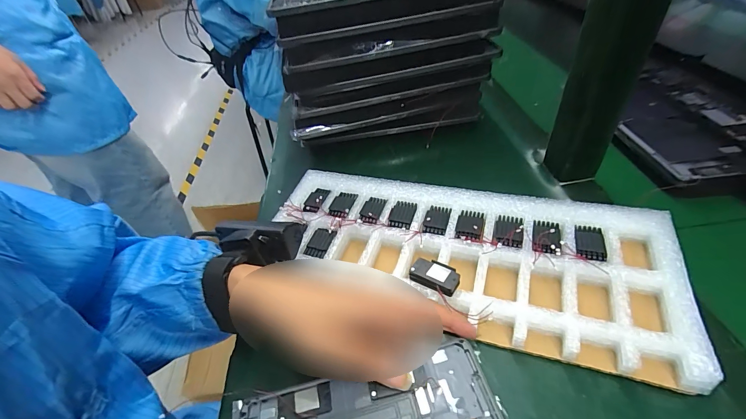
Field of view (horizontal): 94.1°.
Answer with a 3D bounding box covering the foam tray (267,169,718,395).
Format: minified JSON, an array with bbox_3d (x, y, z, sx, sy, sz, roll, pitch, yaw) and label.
[{"bbox_3d":[0.071,0.035,0.329,0.360,0.036,0.152,11,45,17],"label":"foam tray"}]

